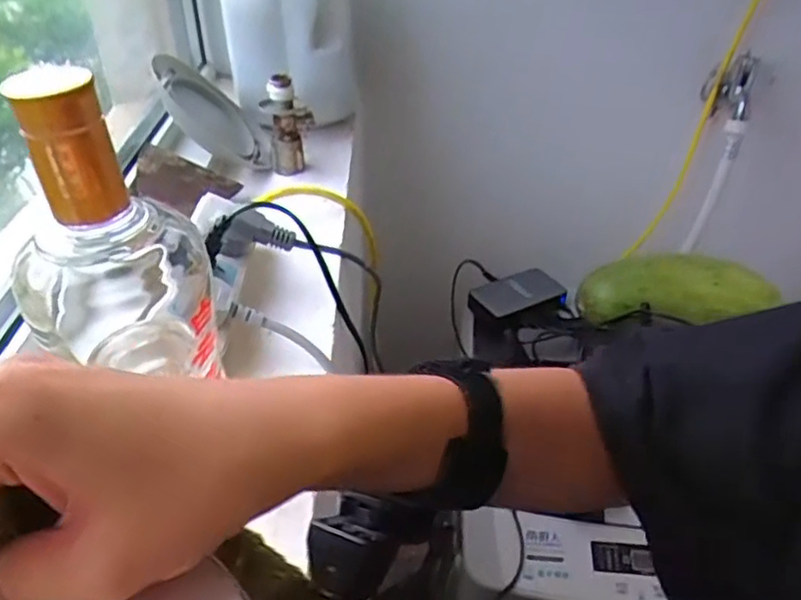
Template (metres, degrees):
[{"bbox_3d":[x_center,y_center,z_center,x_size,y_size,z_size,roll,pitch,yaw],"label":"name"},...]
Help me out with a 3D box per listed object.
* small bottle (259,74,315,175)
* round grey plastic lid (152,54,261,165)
[{"bbox_3d":[-0.109,-0.171,0.620,0.047,0.092,0.028,-6,39,-11],"label":"small bottle"},{"bbox_3d":[-0.191,-0.186,0.631,0.013,0.124,0.098,-31,40,24],"label":"round grey plastic lid"}]

